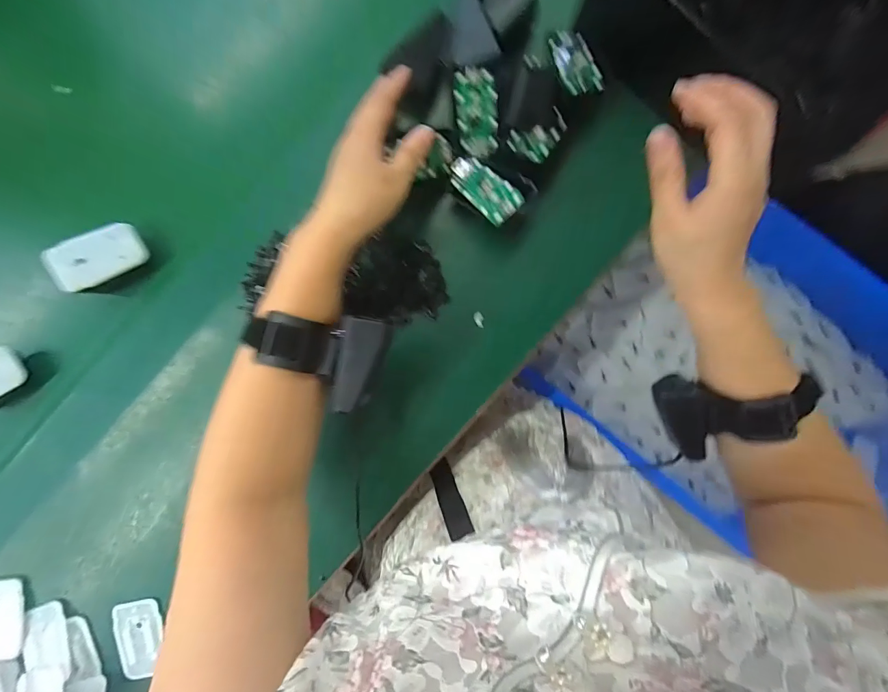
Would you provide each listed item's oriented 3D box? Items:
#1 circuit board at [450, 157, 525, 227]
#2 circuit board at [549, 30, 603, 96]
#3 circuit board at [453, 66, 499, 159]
[{"bbox_3d":[0.034,-0.134,0.335,0.031,0.006,0.070,-42,74,1],"label":"circuit board"},{"bbox_3d":[0.112,-0.242,0.336,0.033,0.007,0.060,-19,79,-2],"label":"circuit board"},{"bbox_3d":[0.029,-0.199,0.338,0.034,0.004,0.066,-9,109,0],"label":"circuit board"}]

